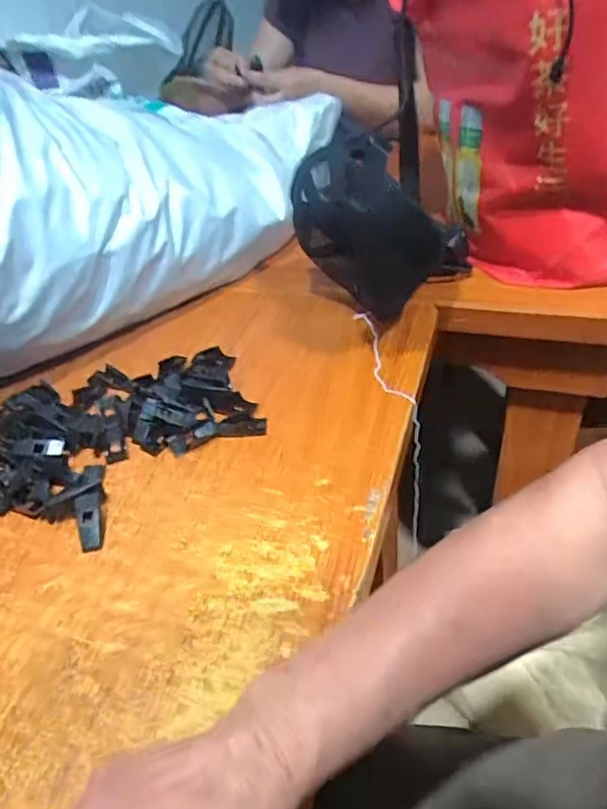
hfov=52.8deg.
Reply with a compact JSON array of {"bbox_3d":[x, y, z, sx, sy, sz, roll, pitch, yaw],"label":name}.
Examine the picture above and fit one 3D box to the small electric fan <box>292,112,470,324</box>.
[{"bbox_3d":[0.055,-0.138,0.542,0.071,0.174,0.163,-20,43,-14],"label":"small electric fan"}]

